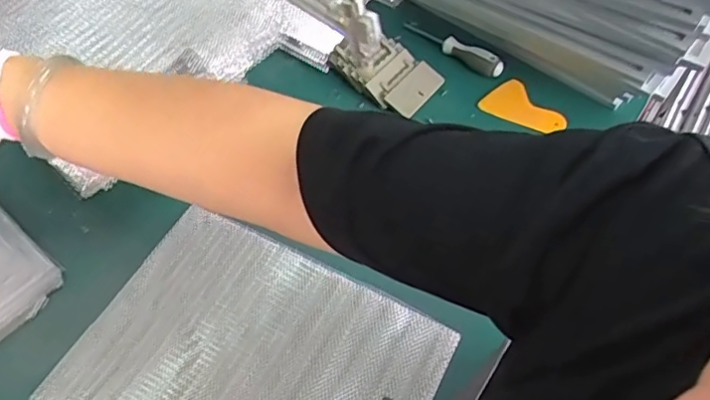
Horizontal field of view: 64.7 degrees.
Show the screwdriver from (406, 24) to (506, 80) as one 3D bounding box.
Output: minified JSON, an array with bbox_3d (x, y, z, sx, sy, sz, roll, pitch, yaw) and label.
[{"bbox_3d":[0.136,-0.216,0.773,0.160,0.029,0.020,36,64,22],"label":"screwdriver"}]

